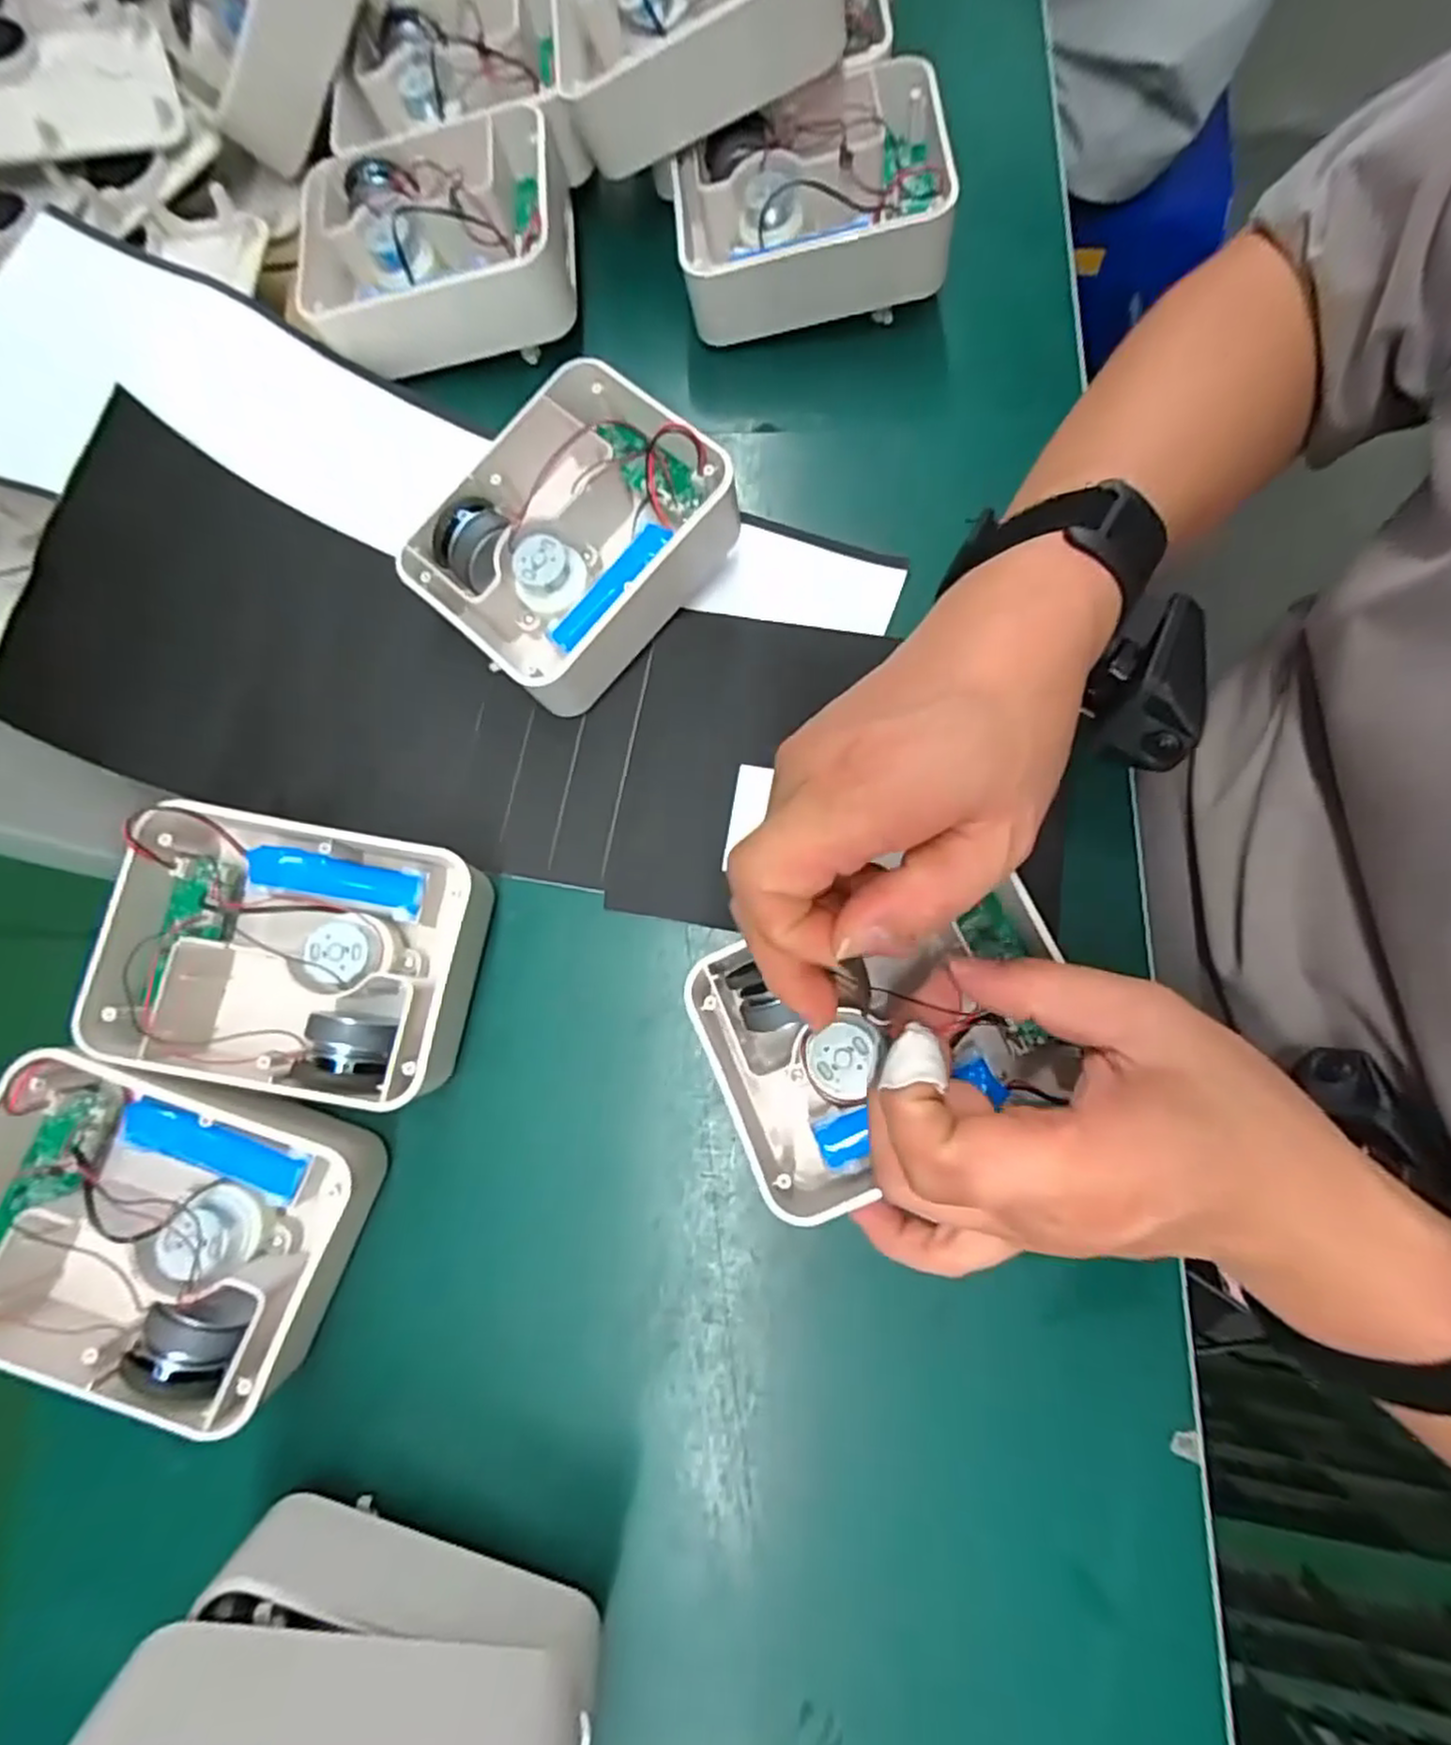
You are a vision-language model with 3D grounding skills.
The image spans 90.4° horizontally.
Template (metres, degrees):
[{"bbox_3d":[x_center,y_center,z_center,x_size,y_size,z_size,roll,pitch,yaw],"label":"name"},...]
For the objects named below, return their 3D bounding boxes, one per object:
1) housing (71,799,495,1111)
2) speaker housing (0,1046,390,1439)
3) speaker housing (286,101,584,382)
[{"bbox_3d":[-0.168,0.032,0.289,0.137,0.048,0.101,9,79,4],"label":"housing"},{"bbox_3d":[-0.209,0.128,0.272,0.139,0.061,0.106,16,79,5],"label":"speaker housing"},{"bbox_3d":[-0.144,-0.311,0.359,0.135,0.047,0.102,-6,78,1],"label":"speaker housing"}]

